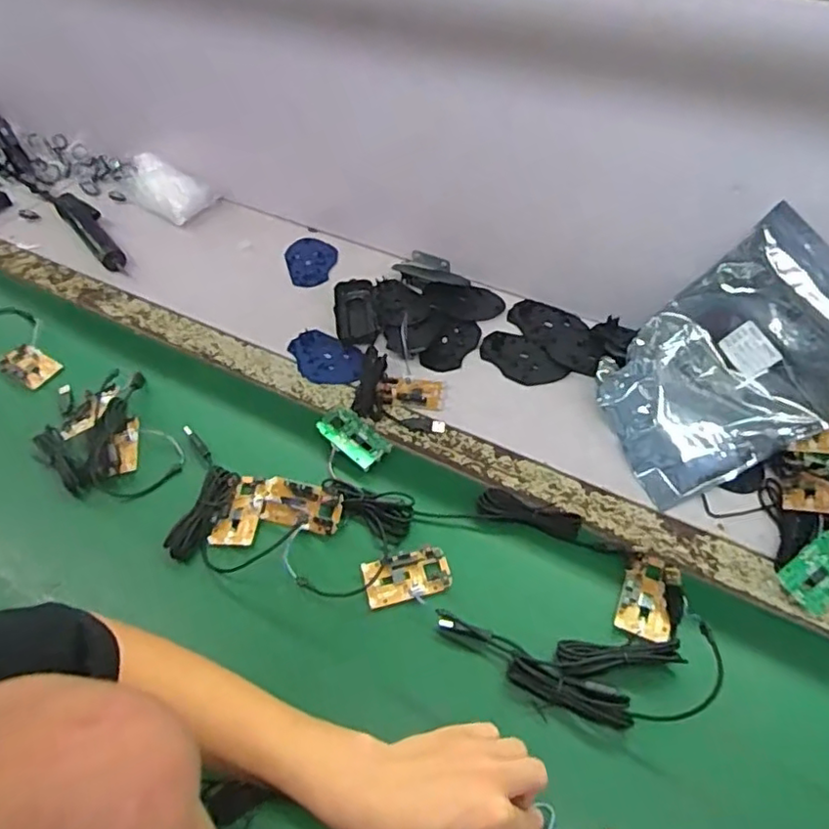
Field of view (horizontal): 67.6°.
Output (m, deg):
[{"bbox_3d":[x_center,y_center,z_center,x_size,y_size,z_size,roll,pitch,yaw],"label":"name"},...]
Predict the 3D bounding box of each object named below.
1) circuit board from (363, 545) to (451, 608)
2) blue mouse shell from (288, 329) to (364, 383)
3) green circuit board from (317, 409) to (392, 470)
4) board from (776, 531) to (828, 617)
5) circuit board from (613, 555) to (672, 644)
[{"bbox_3d":[-0.007,0.149,0.568,0.078,0.015,0.043,-13,54,-9],"label":"circuit board"},{"bbox_3d":[-0.111,-0.068,0.767,0.104,0.008,0.065,32,59,22],"label":"blue mouse shell"},{"bbox_3d":[-0.065,0.024,0.662,0.076,0.016,0.045,36,61,24],"label":"green circuit board"},{"bbox_3d":[0.357,0.136,0.540,0.075,0.012,0.045,-34,73,-14],"label":"board"},{"bbox_3d":[0.204,0.158,0.545,0.043,0.009,0.079,17,55,13],"label":"circuit board"}]

